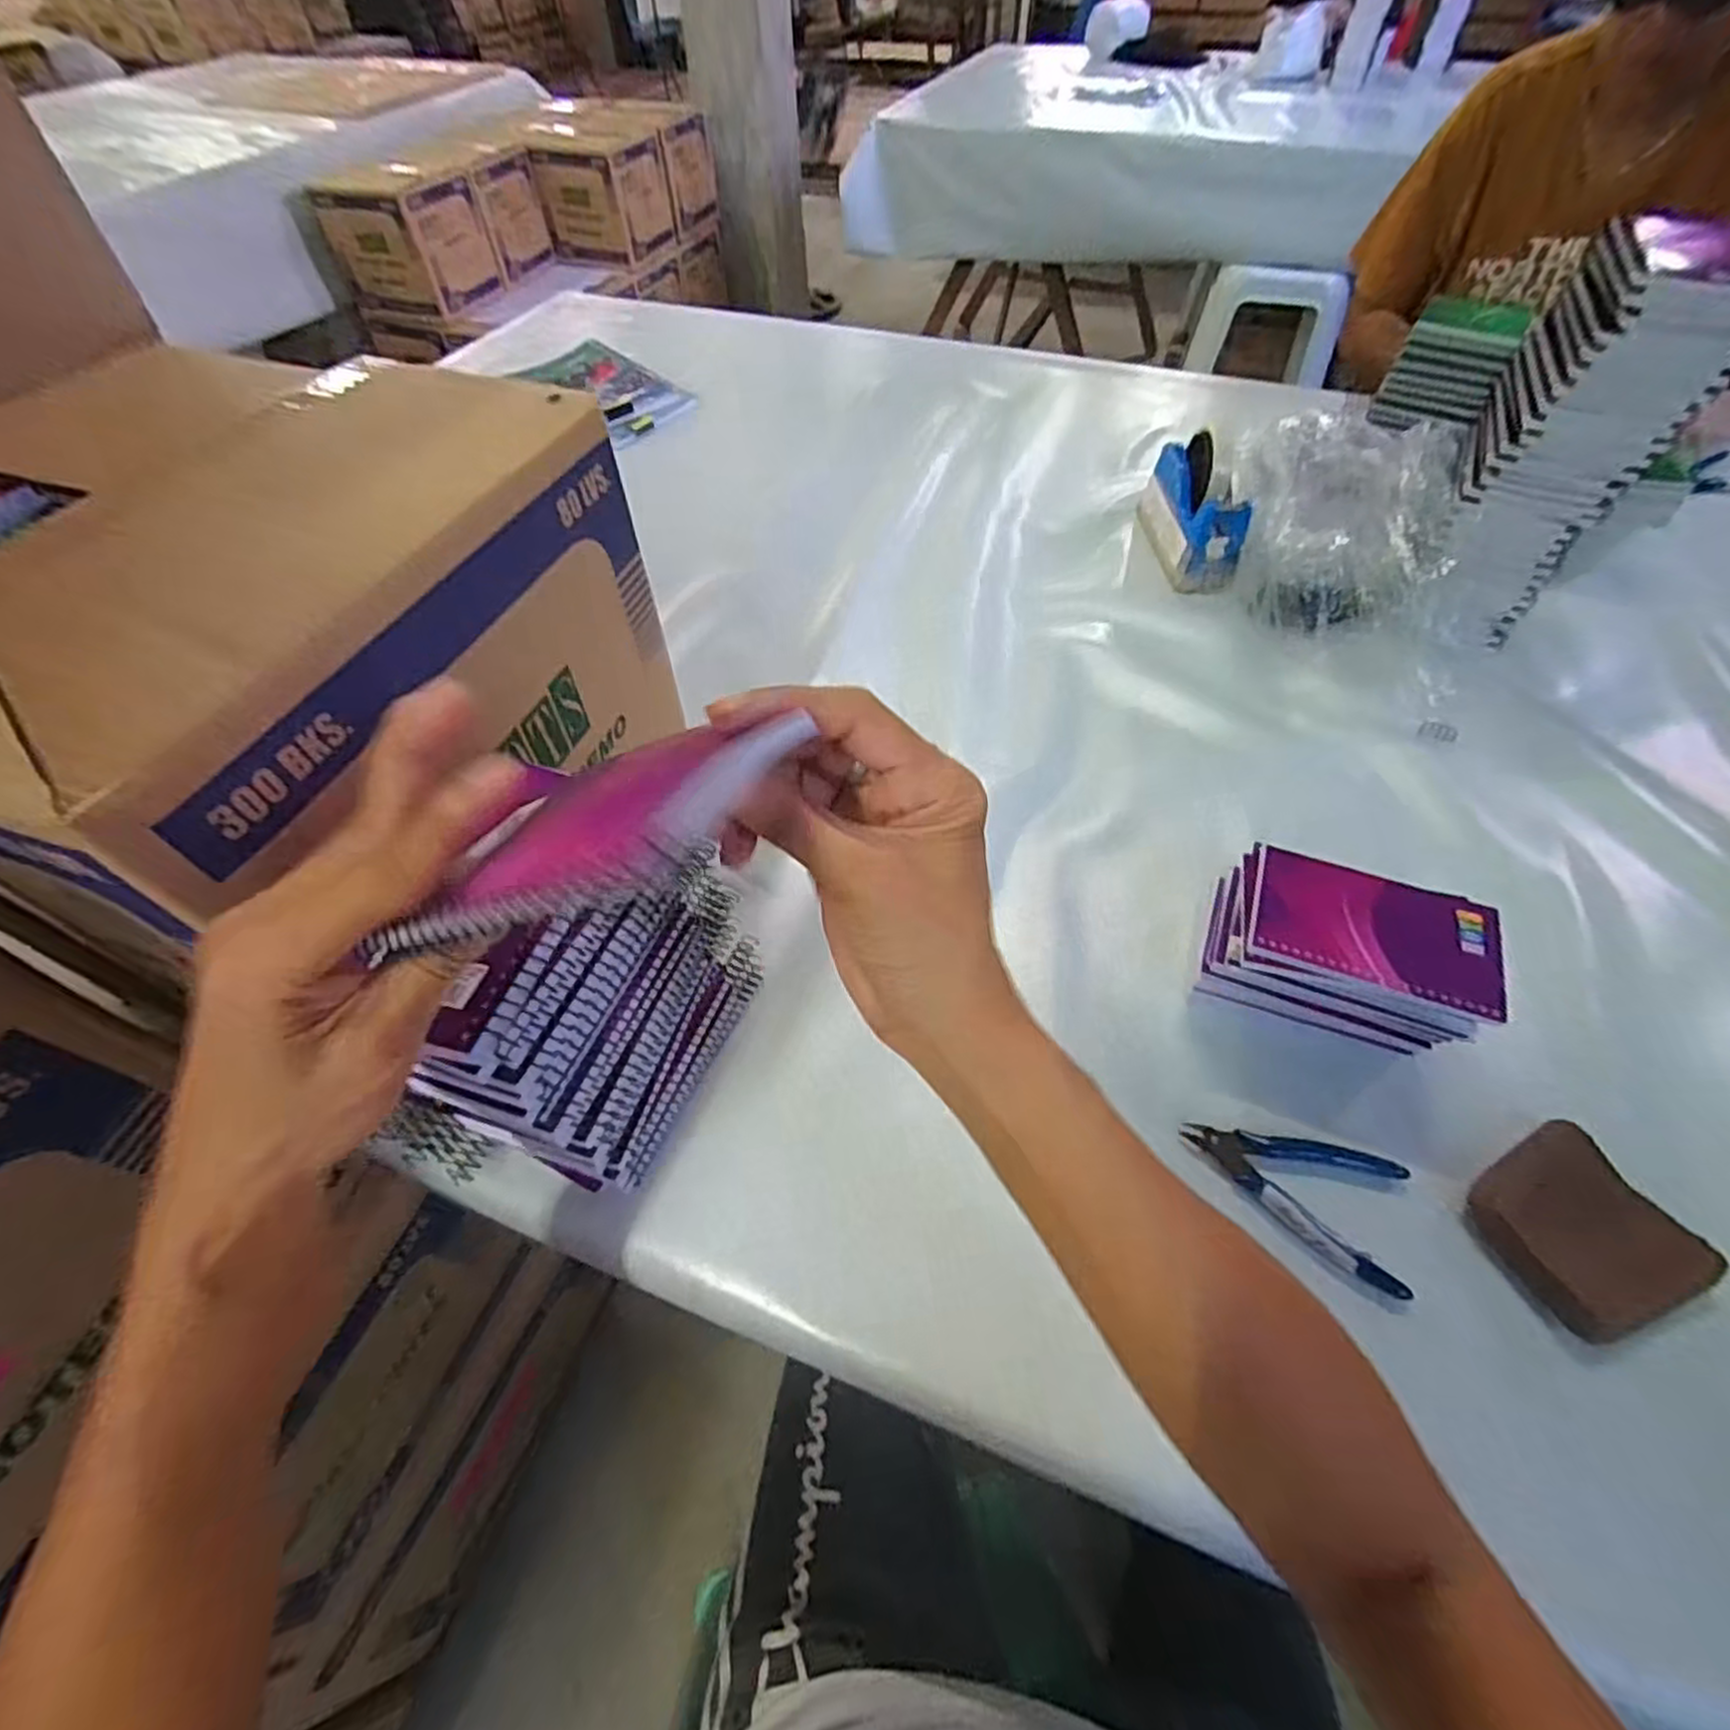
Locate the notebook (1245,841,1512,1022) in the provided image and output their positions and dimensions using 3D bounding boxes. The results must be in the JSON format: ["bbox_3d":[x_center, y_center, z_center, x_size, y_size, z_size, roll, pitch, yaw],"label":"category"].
[{"bbox_3d":[0.299,0.035,0.436,0.127,0.010,0.083,17,56,13],"label":"notebook"}]

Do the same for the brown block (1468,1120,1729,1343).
[{"bbox_3d":[0.384,0.194,0.397,0.095,0.018,0.086,-20,56,-14],"label":"brown block"}]

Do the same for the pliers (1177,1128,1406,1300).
[{"bbox_3d":[0.241,0.179,0.421,0.117,0.011,0.070,21,57,15],"label":"pliers"}]

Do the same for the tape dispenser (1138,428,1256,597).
[{"bbox_3d":[0.337,-0.367,0.765,0.056,0.104,0.163,0,54,0],"label":"tape dispenser"}]

